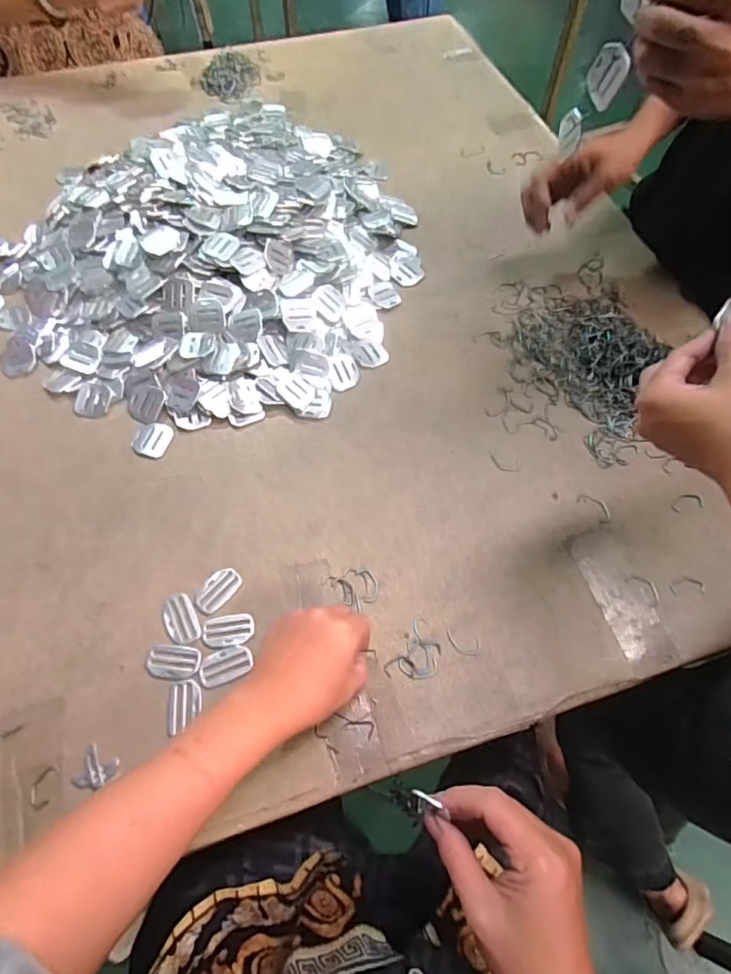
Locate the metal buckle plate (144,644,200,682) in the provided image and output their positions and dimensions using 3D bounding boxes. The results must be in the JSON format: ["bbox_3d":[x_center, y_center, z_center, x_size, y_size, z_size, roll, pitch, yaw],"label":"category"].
[{"bbox_3d":[-0.164,0.149,0.445,0.045,0.004,0.027,4,62,2],"label":"metal buckle plate"}]

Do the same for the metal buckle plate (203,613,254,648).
[{"bbox_3d":[-0.121,0.127,0.463,0.044,0.004,0.028,-7,62,-3],"label":"metal buckle plate"}]

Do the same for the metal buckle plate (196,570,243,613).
[{"bbox_3d":[-0.136,0.093,0.478,0.026,0.004,0.044,34,67,17],"label":"metal buckle plate"}]

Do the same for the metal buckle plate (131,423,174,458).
[{"bbox_3d":[-0.226,-0.051,0.554,0.038,0.004,0.040,18,63,10],"label":"metal buckle plate"}]

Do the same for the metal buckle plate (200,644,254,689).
[{"bbox_3d":[-0.119,0.152,0.447,0.045,0.004,0.029,-16,63,-8],"label":"metal buckle plate"}]

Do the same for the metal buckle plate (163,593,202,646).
[{"bbox_3d":[-0.163,0.116,0.462,0.026,0.004,0.045,-28,65,-14],"label":"metal buckle plate"}]

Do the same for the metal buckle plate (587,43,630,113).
[{"bbox_3d":[0.200,-0.342,0.433,0.004,0.040,0.034,-26,77,-21],"label":"metal buckle plate"}]

